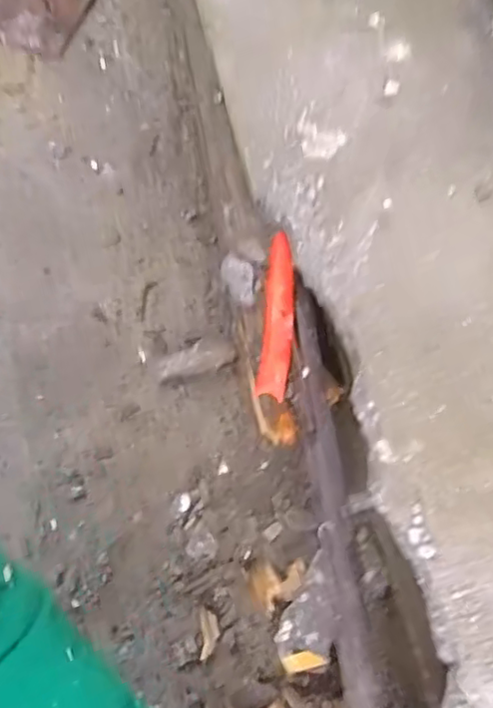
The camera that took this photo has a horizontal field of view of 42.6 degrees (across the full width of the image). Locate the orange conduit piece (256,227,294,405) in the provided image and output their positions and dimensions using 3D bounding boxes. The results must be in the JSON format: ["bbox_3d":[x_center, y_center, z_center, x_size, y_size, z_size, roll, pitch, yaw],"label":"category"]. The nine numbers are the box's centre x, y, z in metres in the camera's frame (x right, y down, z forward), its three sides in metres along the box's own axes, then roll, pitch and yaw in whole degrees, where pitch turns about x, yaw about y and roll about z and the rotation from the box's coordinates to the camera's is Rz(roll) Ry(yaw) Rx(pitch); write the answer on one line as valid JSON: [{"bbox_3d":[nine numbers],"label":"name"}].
[{"bbox_3d":[0.024,-0.031,0.465,0.022,0.018,0.136,6,67,1],"label":"orange conduit piece"}]

